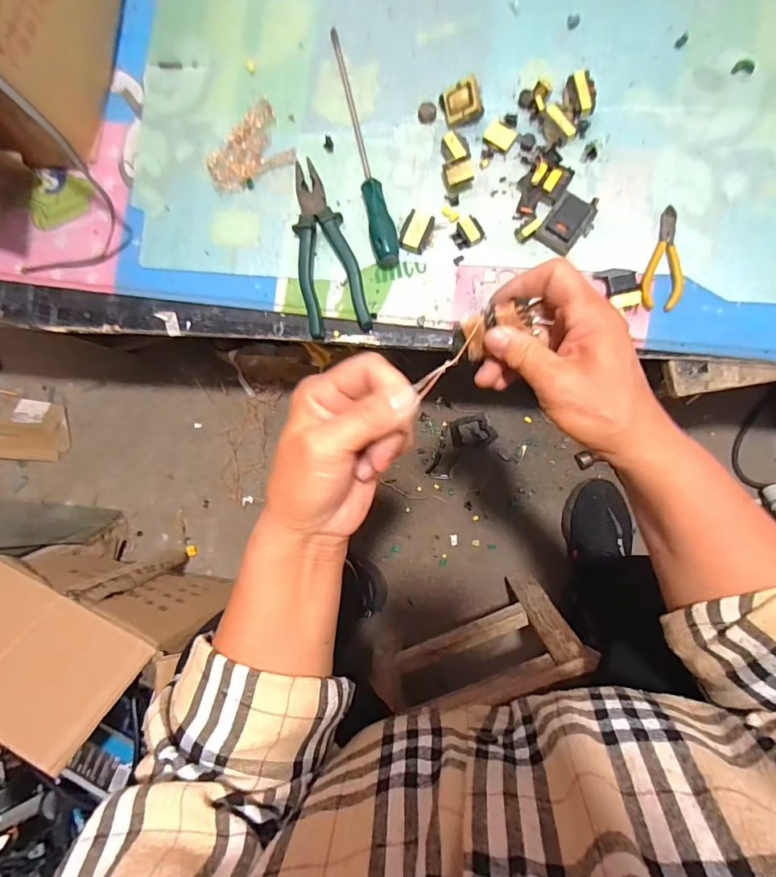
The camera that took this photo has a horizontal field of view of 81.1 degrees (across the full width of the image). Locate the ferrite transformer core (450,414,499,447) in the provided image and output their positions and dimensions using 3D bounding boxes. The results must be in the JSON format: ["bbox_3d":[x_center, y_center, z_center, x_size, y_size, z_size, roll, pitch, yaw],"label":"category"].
[{"bbox_3d":[0.146,-0.010,0.773,0.075,0.007,0.057,-13,82,4],"label":"ferrite transformer core"}]

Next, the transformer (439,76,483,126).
[{"bbox_3d":[0.082,-0.368,0.497,0.044,0.024,0.036,-10,87,8],"label":"transformer"}]

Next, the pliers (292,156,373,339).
[{"bbox_3d":[-0.075,-0.216,0.516,0.067,0.024,0.197,-14,87,8],"label":"pliers"}]

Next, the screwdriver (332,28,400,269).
[{"bbox_3d":[-0.031,-0.335,0.510,0.027,0.029,0.288,-14,87,8],"label":"screwdriver"}]

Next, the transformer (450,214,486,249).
[{"bbox_3d":[0.087,-0.228,0.497,0.035,0.017,0.032,-28,85,7],"label":"transformer"}]

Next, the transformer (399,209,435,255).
[{"bbox_3d":[0.032,-0.230,0.506,0.030,0.015,0.041,24,92,8],"label":"transformer"}]

